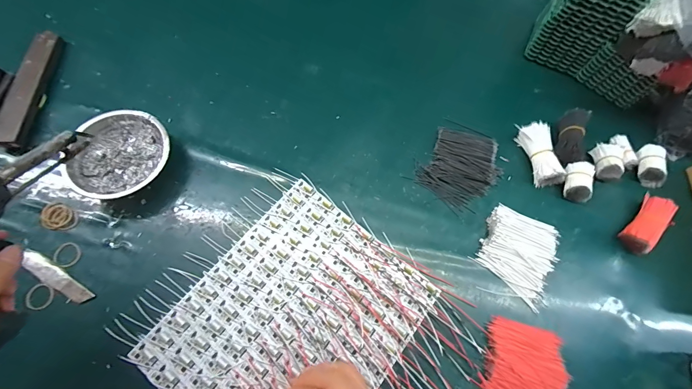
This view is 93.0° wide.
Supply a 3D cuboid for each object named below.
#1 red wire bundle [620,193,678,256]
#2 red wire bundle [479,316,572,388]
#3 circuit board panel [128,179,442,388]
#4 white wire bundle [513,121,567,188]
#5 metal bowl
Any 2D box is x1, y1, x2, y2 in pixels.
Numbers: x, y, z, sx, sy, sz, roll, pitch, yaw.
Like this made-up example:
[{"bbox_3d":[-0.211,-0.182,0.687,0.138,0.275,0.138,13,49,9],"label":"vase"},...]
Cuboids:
[{"bbox_3d":[0.427,0.040,0.462,0.038,0.030,0.091,43,72,10],"label":"red wire bundle"},{"bbox_3d":[0.213,0.213,0.390,0.095,0.018,0.112,22,70,2],"label":"red wire bundle"},{"bbox_3d":[-0.061,0.155,0.397,0.242,0.005,0.288,38,71,10],"label":"circuit board panel"},{"bbox_3d":[0.293,-0.062,0.498,0.037,0.039,0.098,-10,69,-9],"label":"white wire bundle"},{"bbox_3d":[-0.305,-0.054,0.450,0.112,0.043,0.121,2,70,-5],"label":"metal bowl"}]

